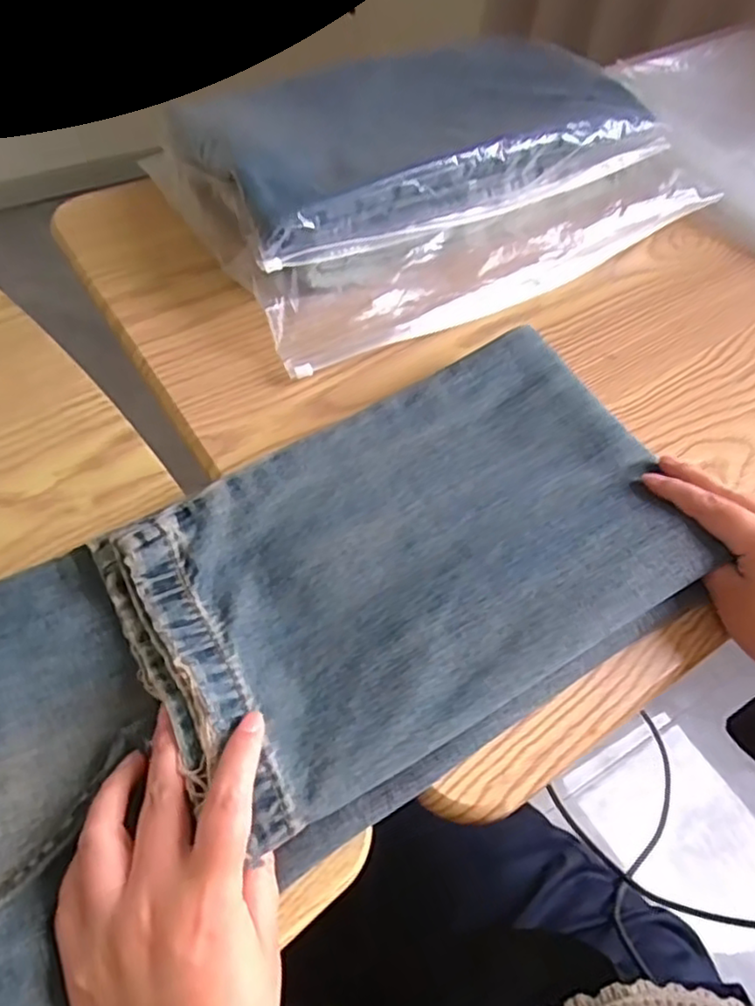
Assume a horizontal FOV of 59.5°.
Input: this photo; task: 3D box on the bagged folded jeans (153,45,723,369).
[{"bbox_3d":[0.052,-0.291,0.564,0.414,0.089,0.282,-25,61,-20],"label":"bagged folded jeans"}]

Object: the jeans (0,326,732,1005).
[{"bbox_3d":[-0.115,0.100,0.317,0.643,0.039,0.202,-27,62,-20],"label":"jeans"}]

